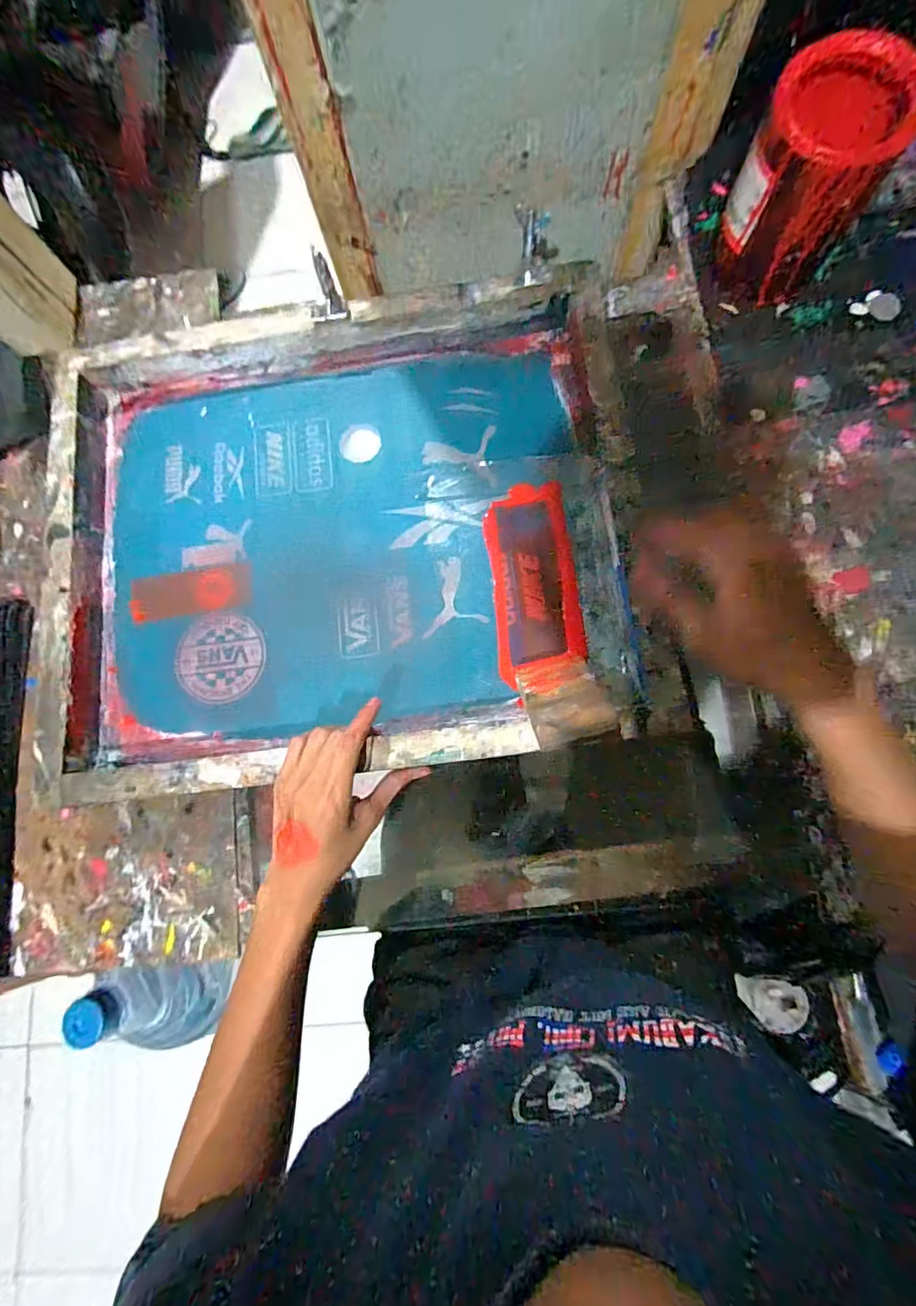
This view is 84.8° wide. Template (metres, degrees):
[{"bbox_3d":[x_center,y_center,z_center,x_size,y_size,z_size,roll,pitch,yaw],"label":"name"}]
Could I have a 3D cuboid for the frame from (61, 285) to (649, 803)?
[{"bbox_3d":[-0.109,-0.113,0.466,0.509,0.054,0.431,-6,79,4],"label":"frame"}]

